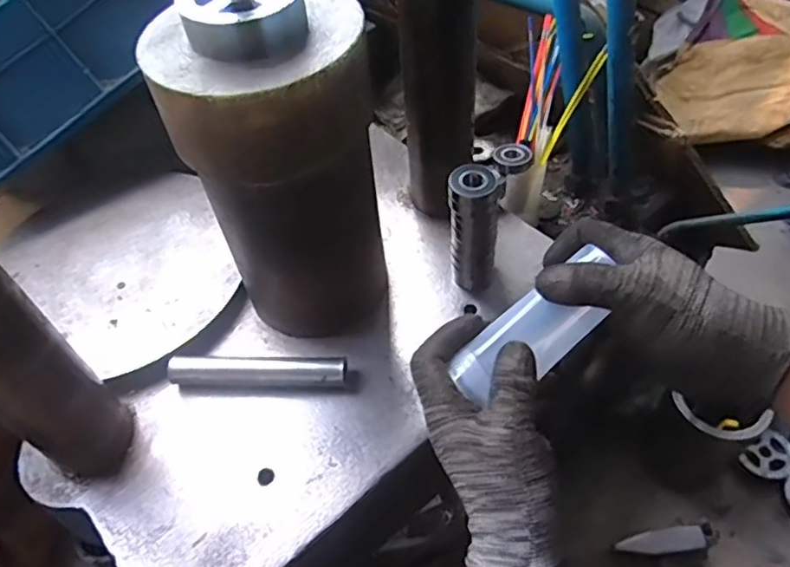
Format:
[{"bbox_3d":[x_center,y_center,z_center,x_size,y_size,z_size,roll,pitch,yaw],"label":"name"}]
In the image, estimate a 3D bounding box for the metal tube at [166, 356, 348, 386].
[{"bbox_3d":[-0.115,0.077,0.519,0.148,0.027,0.021,0,51,6],"label":"metal tube"}]

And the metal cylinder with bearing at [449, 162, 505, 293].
[{"bbox_3d":[0.067,-0.045,0.527,0.039,0.116,0.037,4,51,9],"label":"metal cylinder with bearing"}]

